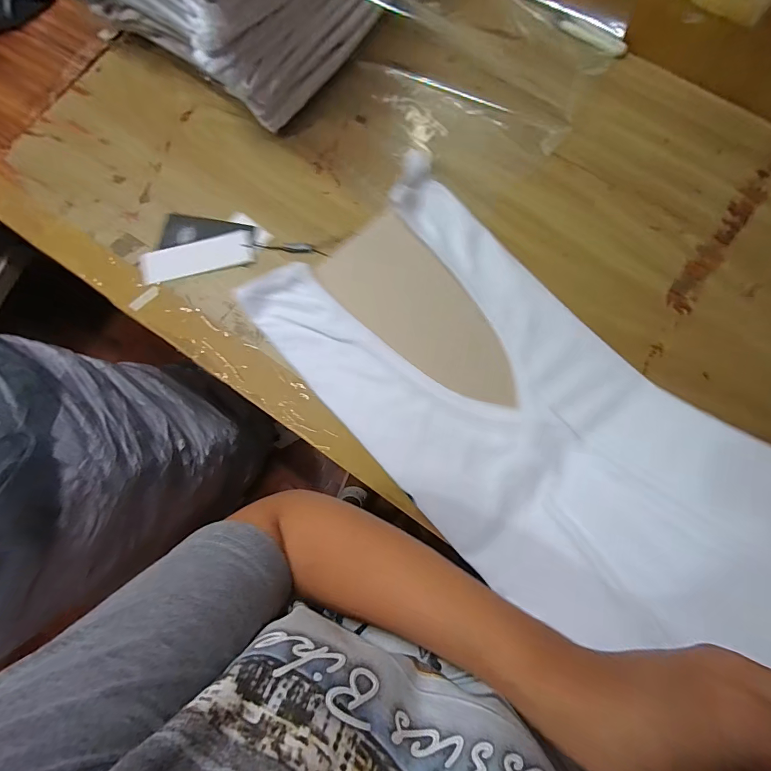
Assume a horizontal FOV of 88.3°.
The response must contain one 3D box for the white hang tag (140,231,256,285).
[{"bbox_3d":[-0.212,-0.144,0.446,0.127,0.004,0.041,-12,78,-1],"label":"white hang tag"}]

